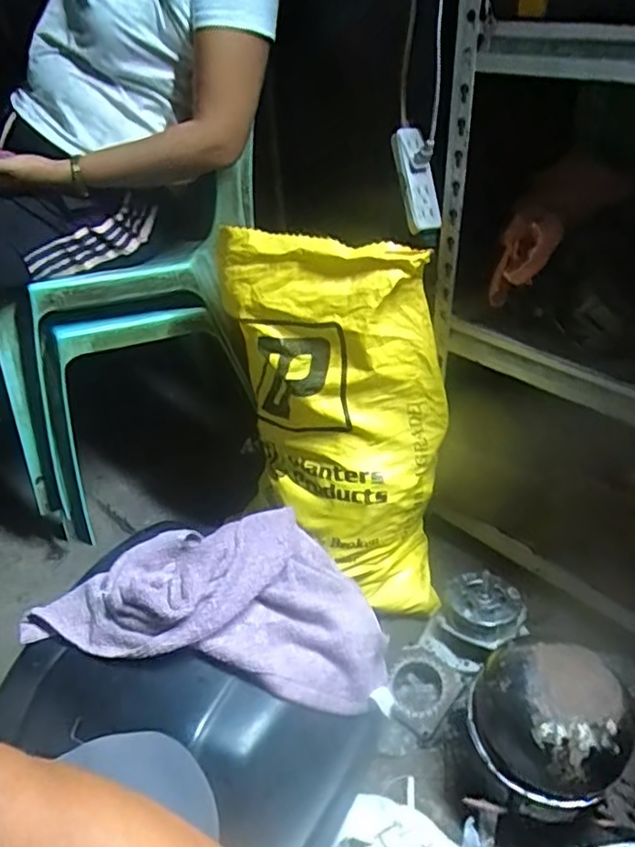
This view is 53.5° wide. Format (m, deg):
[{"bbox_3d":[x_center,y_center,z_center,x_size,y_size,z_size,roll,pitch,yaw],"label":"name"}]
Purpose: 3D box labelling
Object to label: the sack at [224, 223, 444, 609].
[{"bbox_3d":[0.055,0.008,0.942,0.210,0.616,0.259,-29,21,-34],"label":"sack"}]

